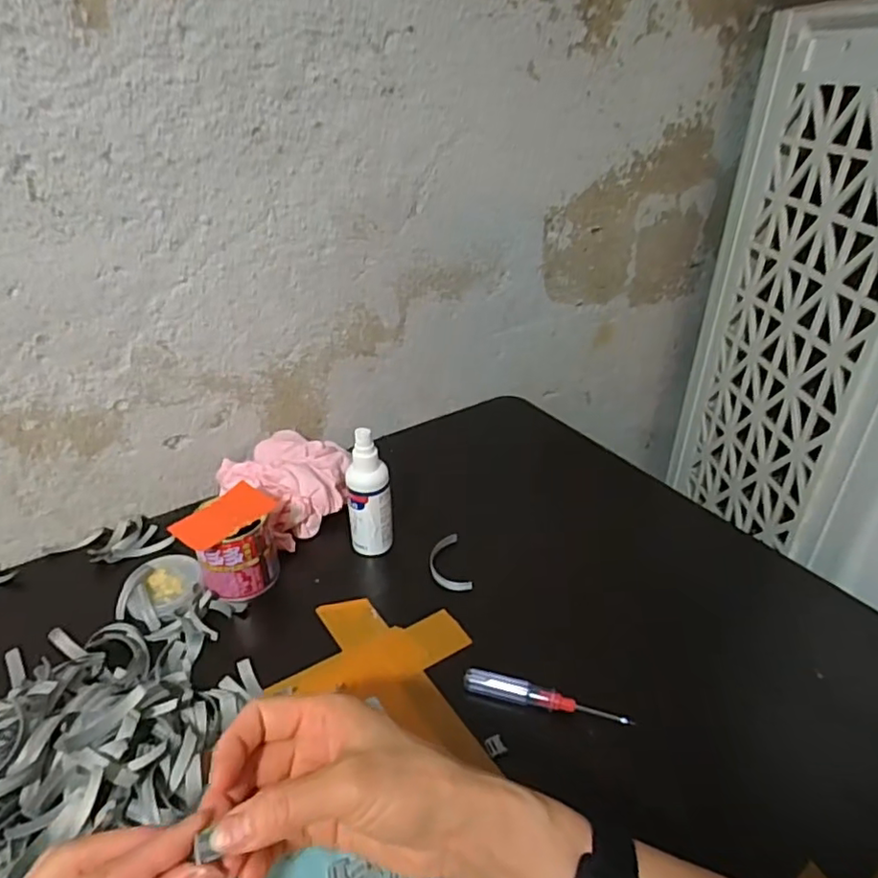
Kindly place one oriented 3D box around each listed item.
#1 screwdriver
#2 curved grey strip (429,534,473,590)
[{"bbox_3d":[0.077,0.191,0.443,0.119,0.017,0.013,10,34,17],"label":"screwdriver"},{"bbox_3d":[0.008,0.116,0.567,0.033,0.010,0.073,-6,32,-9],"label":"curved grey strip"}]

